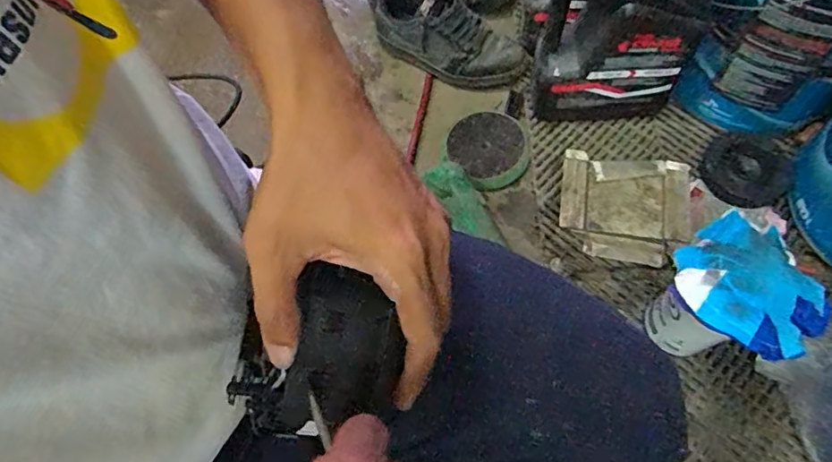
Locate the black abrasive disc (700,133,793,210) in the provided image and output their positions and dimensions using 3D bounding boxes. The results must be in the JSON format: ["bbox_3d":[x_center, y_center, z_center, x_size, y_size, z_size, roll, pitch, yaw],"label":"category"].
[{"bbox_3d":[0.484,-0.088,0.799,0.113,0.016,0.121,-2,66,4],"label":"black abrasive disc"}]

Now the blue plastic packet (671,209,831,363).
[{"bbox_3d":[0.331,0.056,0.542,0.133,0.039,0.146,-29,68,-8],"label":"blue plastic packet"}]

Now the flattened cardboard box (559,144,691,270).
[{"bbox_3d":[0.309,-0.037,0.807,0.180,0.007,0.167,9,68,8],"label":"flattened cardboard box"}]

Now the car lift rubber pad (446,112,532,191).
[{"bbox_3d":[0.118,-0.136,0.880,0.118,0.020,0.135,-34,68,-10],"label":"car lift rubber pad"}]

